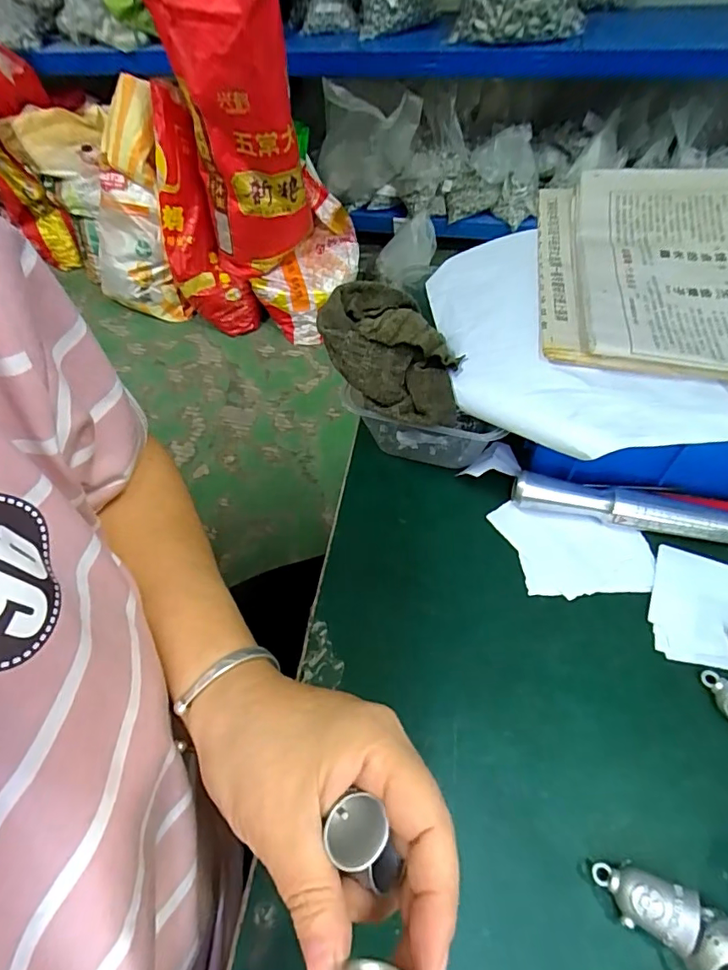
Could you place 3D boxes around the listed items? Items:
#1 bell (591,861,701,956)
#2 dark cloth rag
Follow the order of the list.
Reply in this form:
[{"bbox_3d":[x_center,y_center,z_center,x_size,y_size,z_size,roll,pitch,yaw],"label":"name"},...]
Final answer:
[{"bbox_3d":[0.118,0.176,0.215,0.037,0.019,0.022,19,58,18],"label":"bell"},{"bbox_3d":[0.015,-0.083,0.314,0.078,0.041,0.096,-8,55,-2],"label":"dark cloth rag"}]

